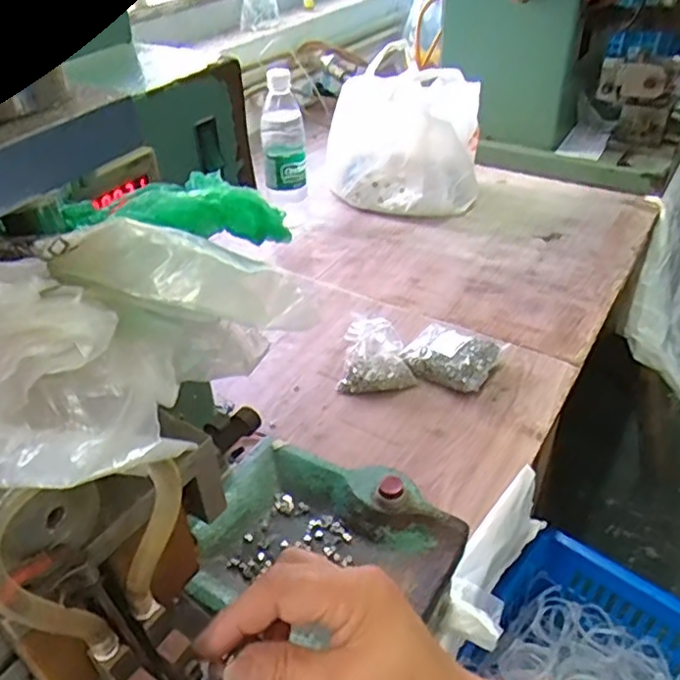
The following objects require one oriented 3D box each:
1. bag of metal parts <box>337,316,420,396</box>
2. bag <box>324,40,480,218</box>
[{"bbox_3d":[0.042,0.019,0.680,0.082,0.063,0.064,6,39,11],"label":"bag of metal parts"},{"bbox_3d":[0.095,-0.297,0.949,0.233,0.212,0.130,0,38,3],"label":"bag"}]

